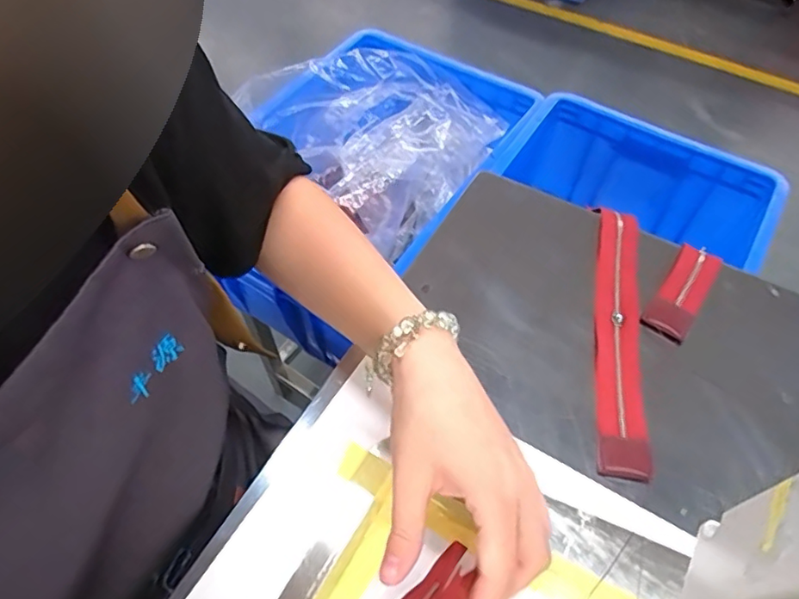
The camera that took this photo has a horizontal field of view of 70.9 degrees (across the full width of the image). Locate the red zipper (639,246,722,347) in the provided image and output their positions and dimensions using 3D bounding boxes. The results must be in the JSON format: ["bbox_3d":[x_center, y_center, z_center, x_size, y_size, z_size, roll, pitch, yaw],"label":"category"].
[{"bbox_3d":[0.229,-0.008,0.451,0.033,0.022,0.093,31,61,19],"label":"red zipper"}]

